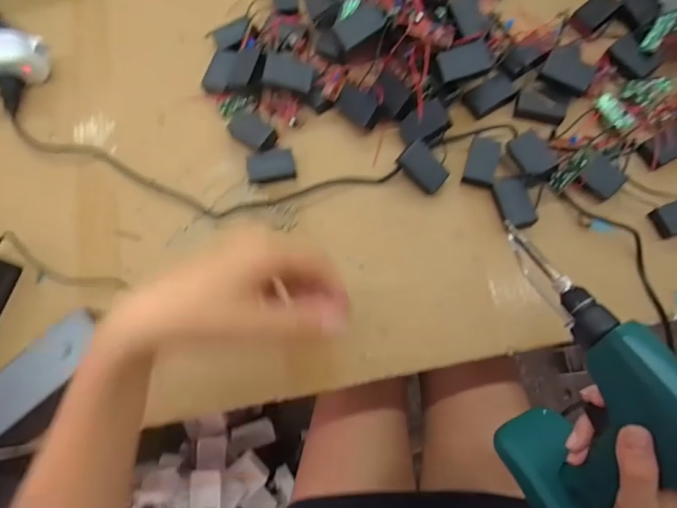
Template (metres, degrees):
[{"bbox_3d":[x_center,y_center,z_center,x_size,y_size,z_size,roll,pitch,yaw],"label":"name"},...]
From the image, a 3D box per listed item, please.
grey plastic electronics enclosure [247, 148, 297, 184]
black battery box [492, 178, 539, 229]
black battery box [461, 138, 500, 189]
[{"bbox_3d":[-0.068,-0.089,0.473,0.047,0.012,0.029,-10,78,-1],"label":"grey plastic electronics enclosure"},{"bbox_3d":[0.172,-0.050,0.453,0.028,0.020,0.049,-16,78,-3],"label":"black battery box"},{"bbox_3d":[0.145,-0.093,0.465,0.029,0.008,0.048,15,82,25],"label":"black battery box"}]

